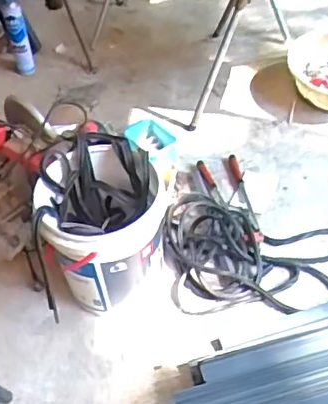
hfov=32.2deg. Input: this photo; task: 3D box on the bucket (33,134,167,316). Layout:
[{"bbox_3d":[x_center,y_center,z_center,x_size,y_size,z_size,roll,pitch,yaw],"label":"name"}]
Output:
[{"bbox_3d":[-0.162,0.084,1.501,0.292,0.379,0.313,-2,49,3],"label":"bucket"}]

